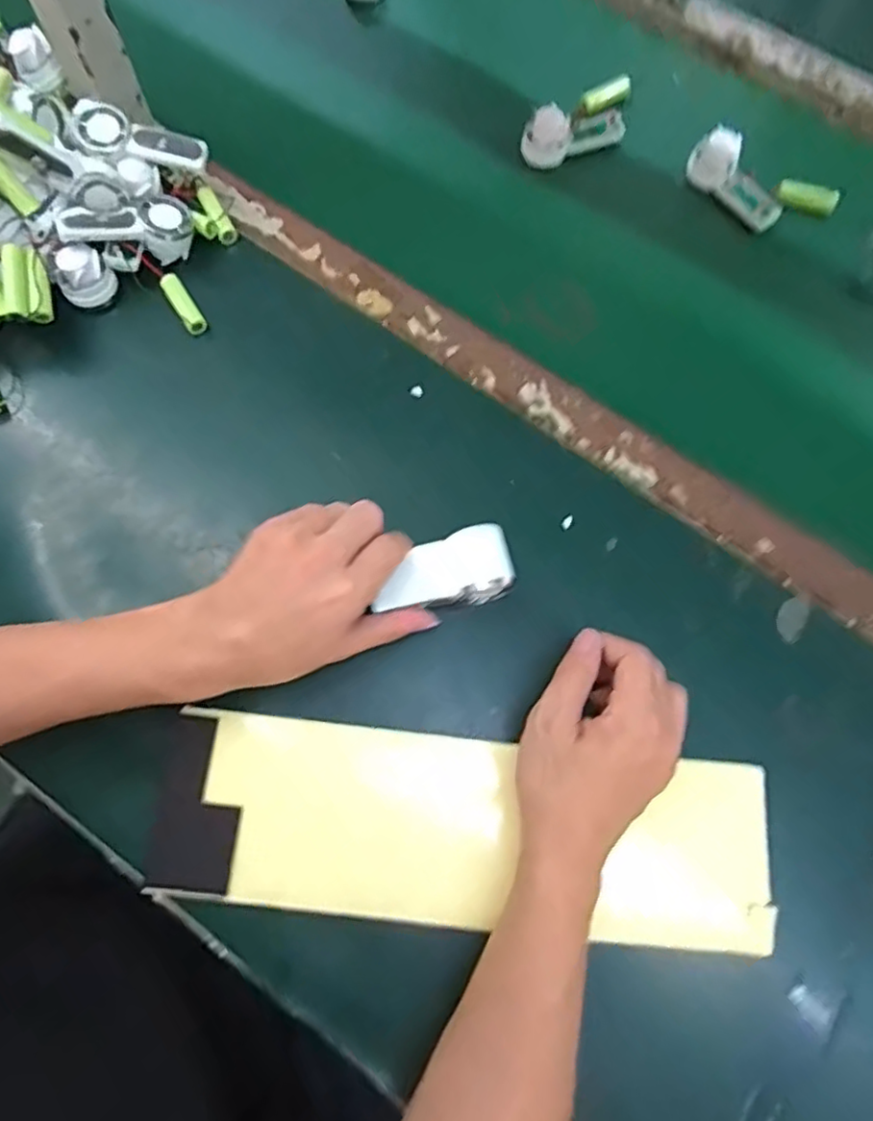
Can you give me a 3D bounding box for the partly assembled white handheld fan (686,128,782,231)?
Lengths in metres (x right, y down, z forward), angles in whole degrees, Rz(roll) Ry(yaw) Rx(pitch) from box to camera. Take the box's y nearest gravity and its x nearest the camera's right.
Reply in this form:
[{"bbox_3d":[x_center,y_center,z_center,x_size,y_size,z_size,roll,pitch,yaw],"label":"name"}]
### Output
[{"bbox_3d":[0.257,-0.324,0.559,0.036,0.028,0.092,-41,91,-13],"label":"partly assembled white handheld fan"}]

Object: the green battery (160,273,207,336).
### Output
[{"bbox_3d":[-0.196,-0.198,0.501,0.016,0.014,0.054,-30,76,-11],"label":"green battery"}]

